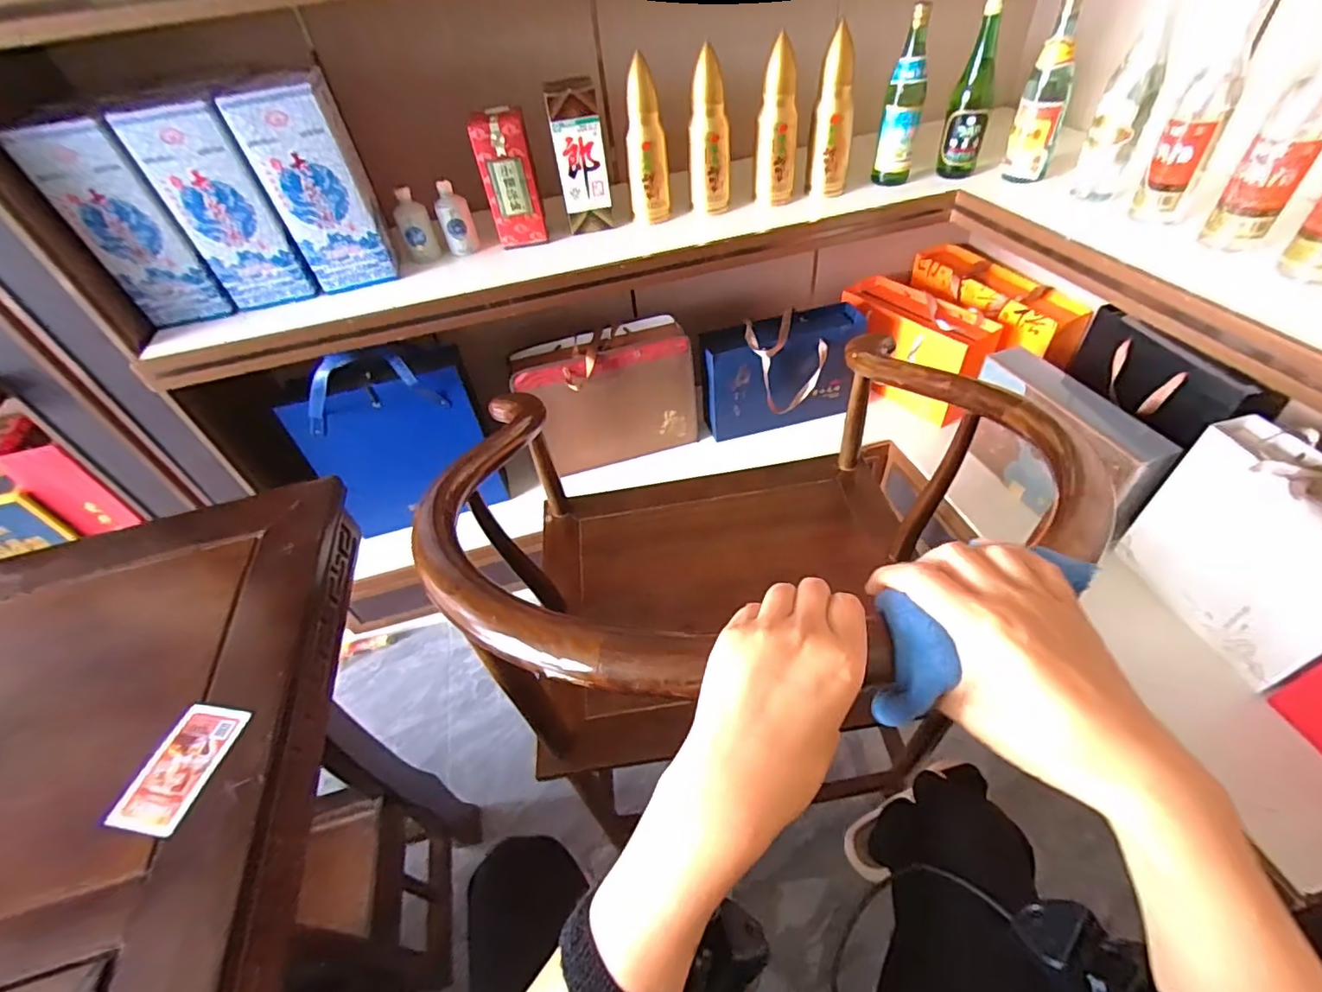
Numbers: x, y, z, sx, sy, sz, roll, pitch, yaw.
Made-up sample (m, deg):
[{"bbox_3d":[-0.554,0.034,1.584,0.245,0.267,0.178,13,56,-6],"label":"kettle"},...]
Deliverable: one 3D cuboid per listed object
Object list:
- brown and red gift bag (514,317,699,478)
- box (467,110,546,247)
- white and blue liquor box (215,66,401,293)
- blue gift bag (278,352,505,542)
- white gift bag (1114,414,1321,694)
[{"bbox_3d":[-0.116,-0.222,1.265,0.378,0.269,0.156,-15,46,-7],"label":"brown and red gift bag"},{"bbox_3d":[-0.252,-0.529,0.935,0.084,0.188,0.058,-10,46,-2],"label":"box"},{"bbox_3d":[-0.526,-0.472,0.866,0.142,0.265,0.087,-25,48,-16],"label":"white and blue liquor box"},{"bbox_3d":[-0.525,-0.095,1.118,0.323,0.404,0.111,-20,47,-12],"label":"blue gift bag"},{"bbox_3d":[0.903,0.083,0.837,0.104,0.289,0.291,-14,46,-6],"label":"white gift bag"}]

